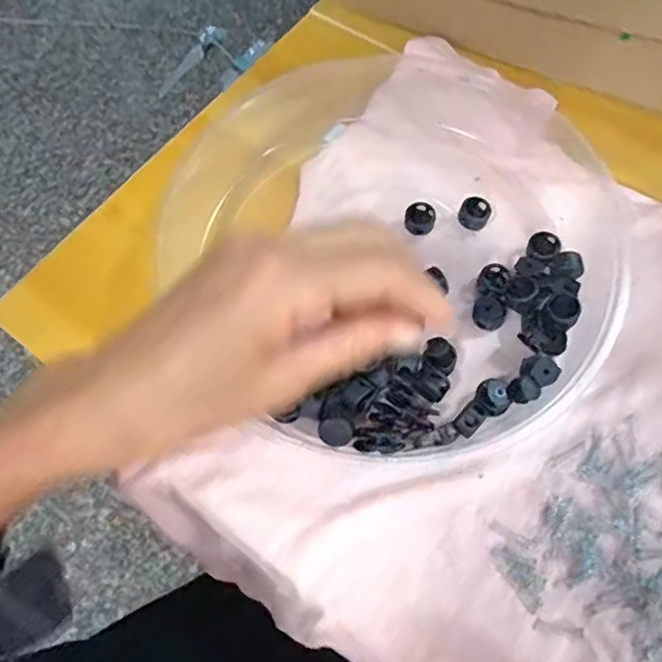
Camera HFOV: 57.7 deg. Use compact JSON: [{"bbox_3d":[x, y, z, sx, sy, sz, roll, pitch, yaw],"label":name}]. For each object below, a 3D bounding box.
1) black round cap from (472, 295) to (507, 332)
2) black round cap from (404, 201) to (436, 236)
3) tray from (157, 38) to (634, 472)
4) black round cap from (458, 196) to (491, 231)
[{"bbox_3d":[0.083,-0.009,0.315,0.017,0.008,0.017,-1,66,3],"label":"black round cap"},{"bbox_3d":[0.051,-0.063,0.342,0.017,0.009,0.017,5,67,6],"label":"black round cap"},{"bbox_3d":[0.043,-0.059,0.333,0.234,0.035,0.241,-1,66,3],"label":"tray"},{"bbox_3d":[0.082,-0.067,0.340,0.016,0.009,0.018,19,69,11],"label":"black round cap"}]

